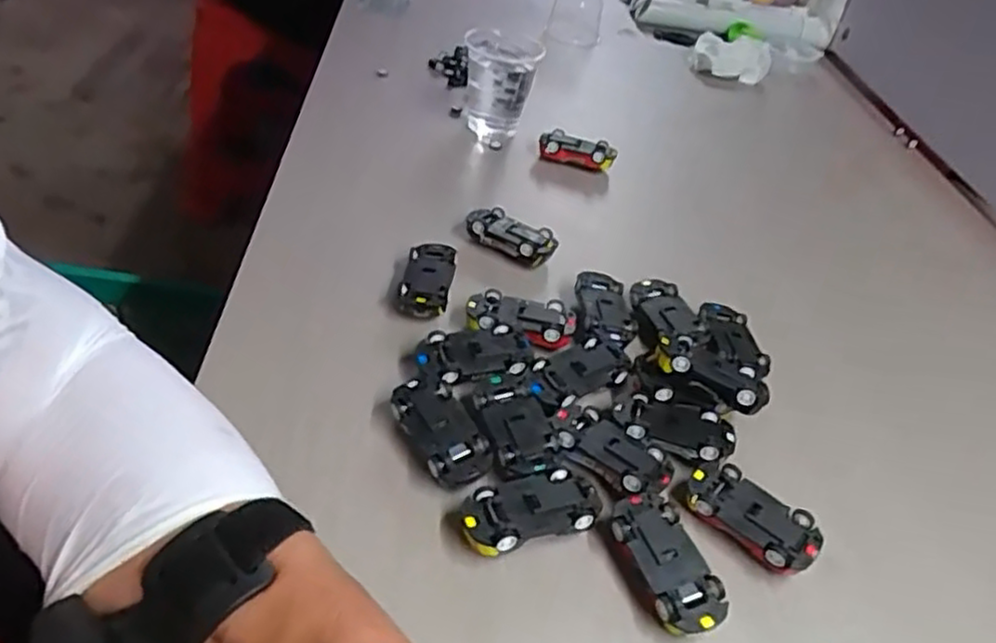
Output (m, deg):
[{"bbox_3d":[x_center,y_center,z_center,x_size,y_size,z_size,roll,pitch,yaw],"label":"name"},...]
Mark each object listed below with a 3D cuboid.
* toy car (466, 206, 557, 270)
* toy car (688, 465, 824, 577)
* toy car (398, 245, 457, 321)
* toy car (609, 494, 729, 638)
[{"bbox_3d":[0.009,-0.056,0.504,0.062,0.023,0.028,29,43,20],"label":"toy car"},{"bbox_3d":[0.123,0.098,0.357,0.063,0.022,0.031,35,46,26],"label":"toy car"},{"bbox_3d":[-0.044,-0.025,0.455,0.030,0.019,0.061,9,40,-2],"label":"toy car"},{"bbox_3d":[0.075,0.110,0.329,0.031,0.019,0.063,-10,44,-23],"label":"toy car"}]

